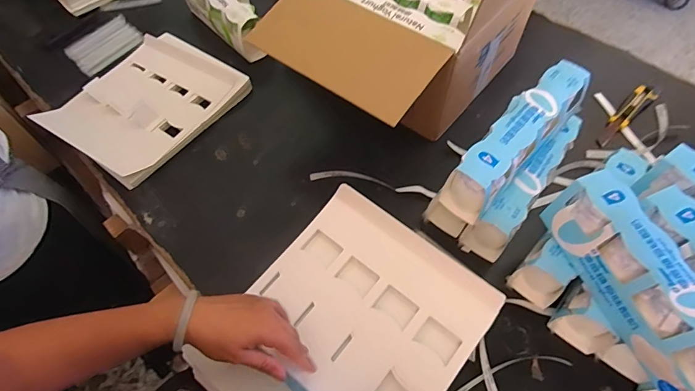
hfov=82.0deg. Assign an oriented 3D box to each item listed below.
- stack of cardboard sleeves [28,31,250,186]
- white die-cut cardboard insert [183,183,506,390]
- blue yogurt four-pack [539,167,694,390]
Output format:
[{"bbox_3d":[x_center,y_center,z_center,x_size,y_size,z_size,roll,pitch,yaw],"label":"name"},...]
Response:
[{"bbox_3d":[-0.409,-0.195,0.824,0.282,0.042,0.332,30,64,17],"label":"stack of cardboard sleeves"},{"bbox_3d":[-0.003,0.175,0.504,0.265,0.035,0.313,36,68,19],"label":"white die-cut cardboard insert"},{"bbox_3d":[0.348,0.107,0.470,0.075,0.091,0.277,-17,61,-9],"label":"blue yogurt four-pack"}]

